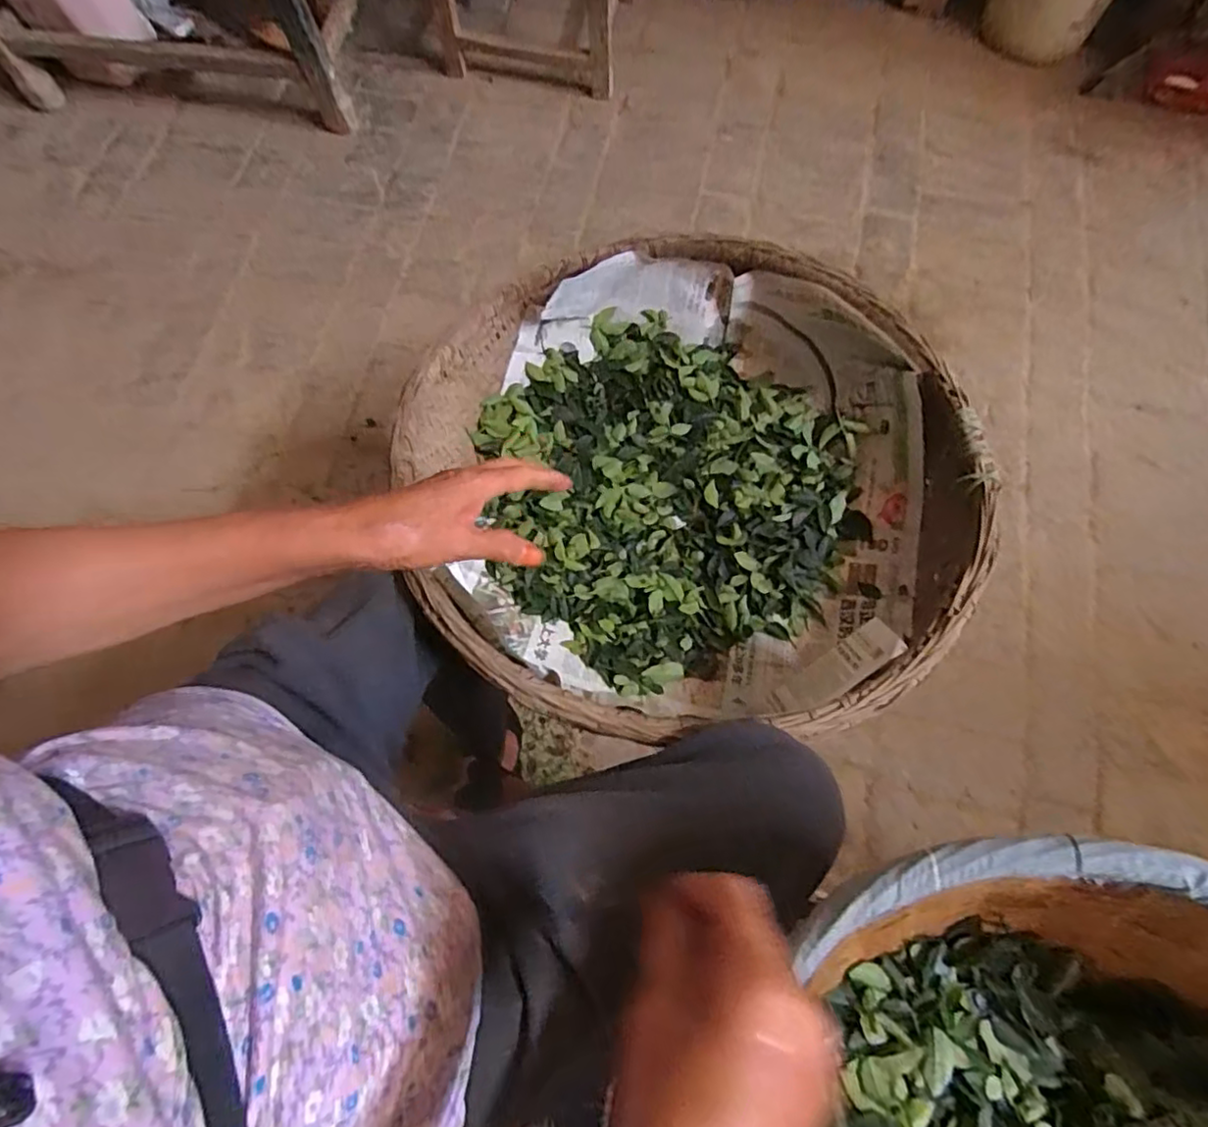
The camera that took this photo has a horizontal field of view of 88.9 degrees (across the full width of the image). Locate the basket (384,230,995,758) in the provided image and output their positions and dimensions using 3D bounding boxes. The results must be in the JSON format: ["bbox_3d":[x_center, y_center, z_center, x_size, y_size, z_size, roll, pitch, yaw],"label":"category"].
[{"bbox_3d":[0.087,-0.098,0.686,0.581,0.153,0.560,-12,75,-1],"label":"basket"}]

